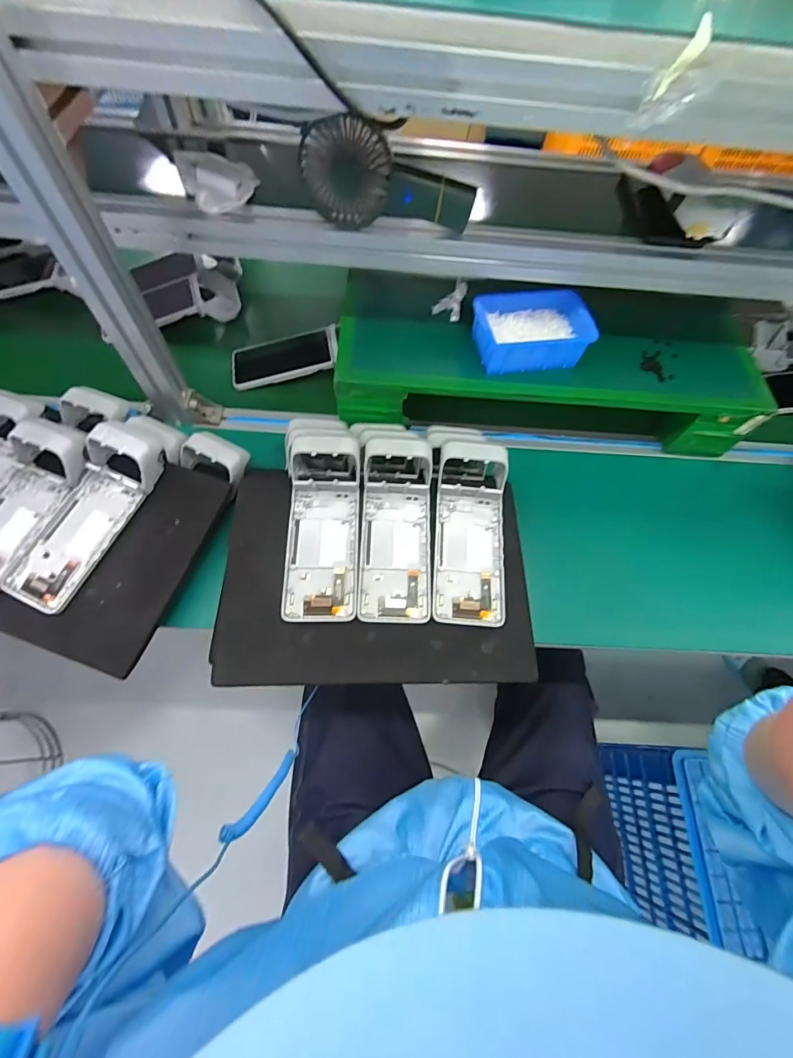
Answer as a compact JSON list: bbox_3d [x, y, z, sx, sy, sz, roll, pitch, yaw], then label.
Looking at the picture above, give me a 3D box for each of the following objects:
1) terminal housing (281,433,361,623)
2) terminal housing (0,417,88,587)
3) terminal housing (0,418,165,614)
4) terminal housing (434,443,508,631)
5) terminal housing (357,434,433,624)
[{"bbox_3d":[-0.088,-0.013,0.498,0.090,0.055,0.235,-2,64,2],"label":"terminal housing"},{"bbox_3d":[-0.464,-0.026,0.496,0.092,0.059,0.225,21,67,13],"label":"terminal housing"},{"bbox_3d":[-0.371,-0.023,0.497,0.086,0.073,0.225,21,68,13],"label":"terminal housing"},{"bbox_3d":[0.089,-0.001,0.511,0.086,0.060,0.228,4,65,5],"label":"terminal housing"},{"bbox_3d":[0.000,-0.009,0.505,0.084,0.057,0.233,1,65,4],"label":"terminal housing"}]

